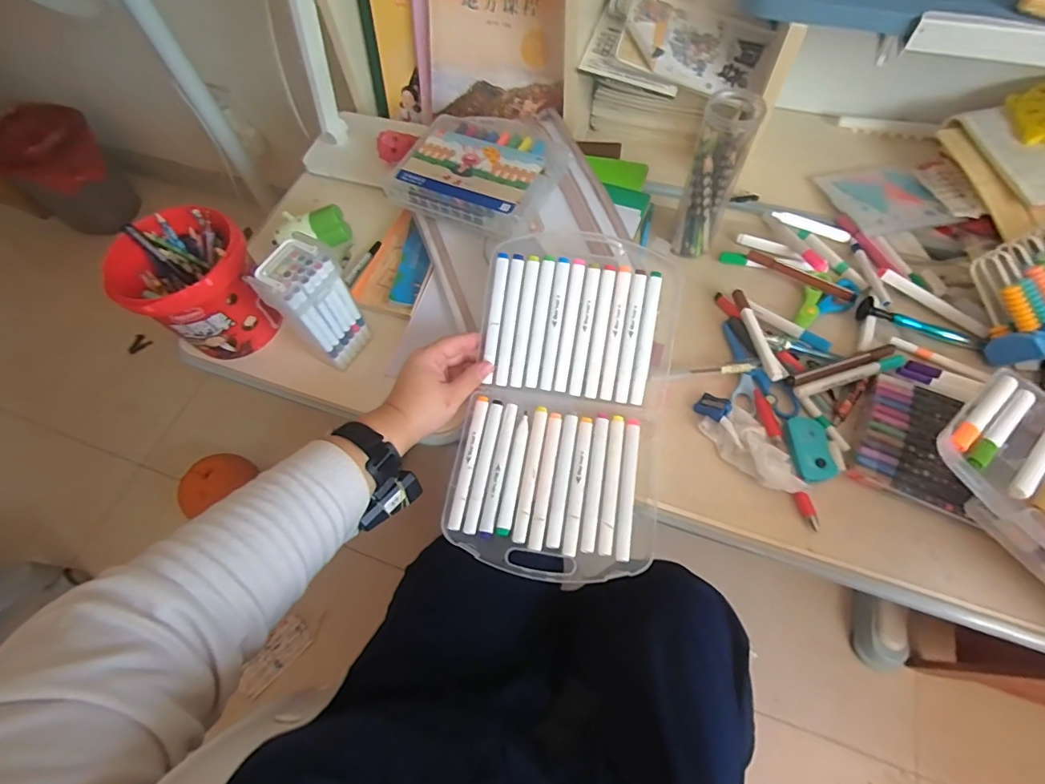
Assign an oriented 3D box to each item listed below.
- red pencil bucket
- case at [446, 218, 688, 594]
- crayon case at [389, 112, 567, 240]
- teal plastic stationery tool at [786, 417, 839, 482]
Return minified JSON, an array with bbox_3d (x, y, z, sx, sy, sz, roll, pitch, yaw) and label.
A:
[{"bbox_3d":[-0.360,-0.113,0.546,0.116,0.138,0.119,-1,63,2],"label":"red pencil bucket"},{"bbox_3d":[0.045,-0.008,0.489,0.192,0.087,0.357,9,64,7],"label":"case"},{"bbox_3d":[-0.049,-0.268,0.581,0.187,0.041,0.166,25,67,14],"label":"crayon case"},{"bbox_3d":[0.280,0.055,0.466,0.036,0.011,0.066,-3,63,1],"label":"teal plastic stationery tool"}]

